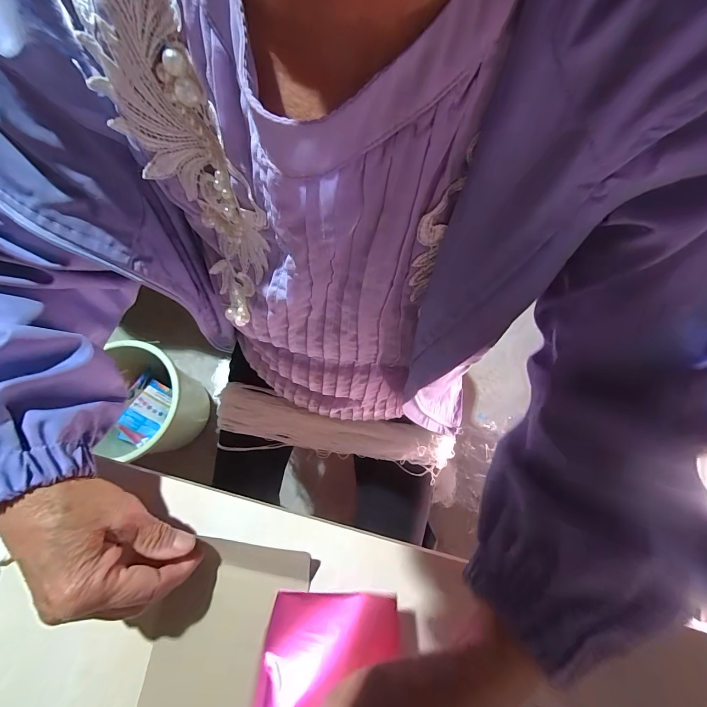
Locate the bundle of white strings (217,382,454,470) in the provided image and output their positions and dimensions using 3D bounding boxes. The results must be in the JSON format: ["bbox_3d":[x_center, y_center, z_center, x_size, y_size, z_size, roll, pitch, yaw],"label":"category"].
[{"bbox_3d":[-0.033,0.122,0.540,0.387,0.054,0.073,11,74,4],"label":"bundle of white strings"}]

